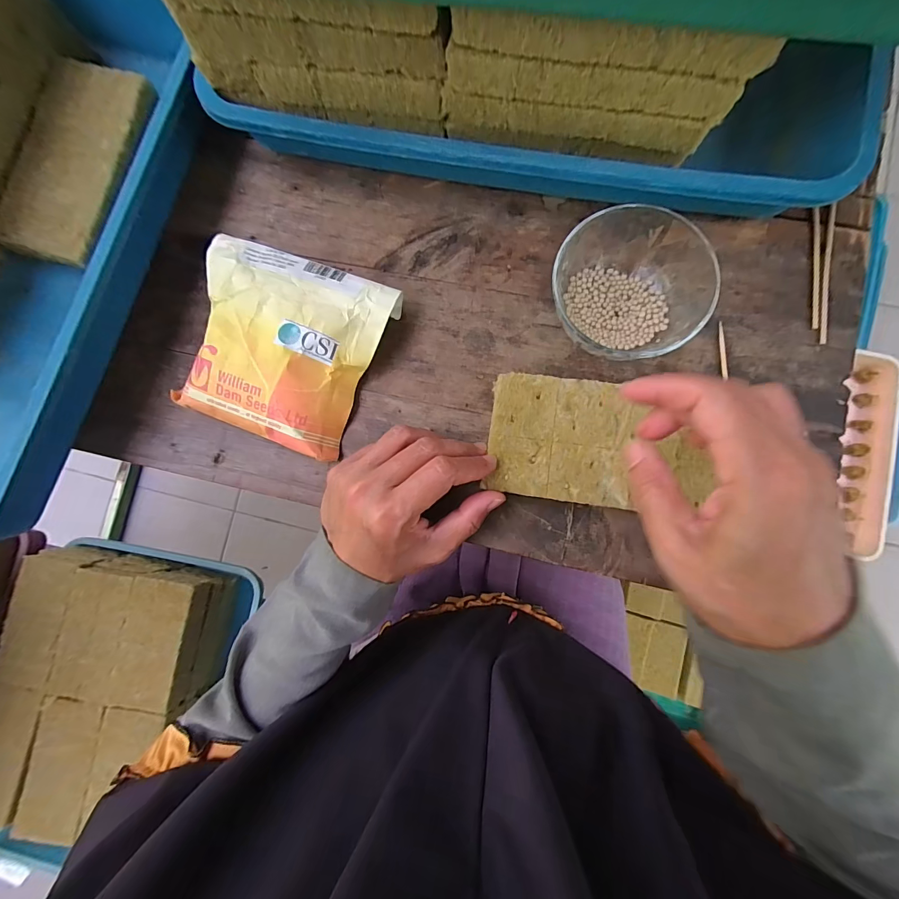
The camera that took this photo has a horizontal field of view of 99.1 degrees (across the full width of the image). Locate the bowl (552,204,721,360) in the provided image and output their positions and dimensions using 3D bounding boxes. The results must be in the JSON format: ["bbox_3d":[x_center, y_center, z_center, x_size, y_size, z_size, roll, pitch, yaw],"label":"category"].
[{"bbox_3d":[0.115,-0.103,0.243,0.094,0.045,0.103,0,84,4],"label":"bowl"}]

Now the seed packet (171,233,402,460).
[{"bbox_3d":[-0.114,-0.069,0.260,0.125,0.040,0.120,21,86,6],"label":"seed packet"}]

